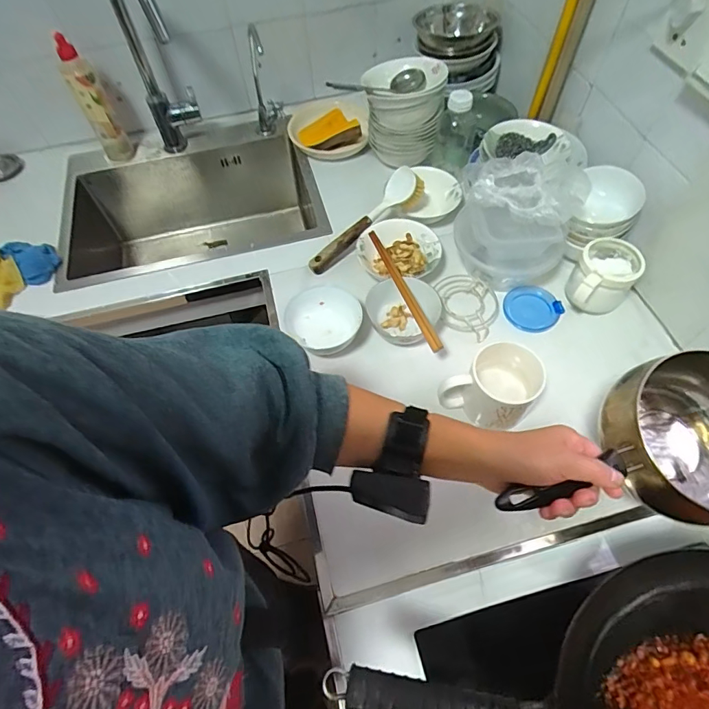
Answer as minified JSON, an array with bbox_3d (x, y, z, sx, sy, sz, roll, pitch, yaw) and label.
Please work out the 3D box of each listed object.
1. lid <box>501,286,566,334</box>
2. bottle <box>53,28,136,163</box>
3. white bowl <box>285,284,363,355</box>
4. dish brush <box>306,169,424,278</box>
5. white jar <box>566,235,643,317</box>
[{"bbox_3d":[0.280,-0.072,0.708,0.075,0.009,0.081,-43,75,3],"label":"lid"},{"bbox_3d":[-0.481,-0.459,0.832,0.048,0.204,0.058,-34,65,-15],"label":"bottle"},{"bbox_3d":[-0.041,-0.049,0.681,0.111,0.042,0.113,-1,61,2],"label":"white bowl"},{"bbox_3d":[0.020,-0.225,0.774,0.243,0.049,0.053,-44,67,-2],"label":"dish brush"},{"bbox_3d":[0.369,-0.108,0.678,0.087,0.082,0.108,34,68,19],"label":"white jar"}]

